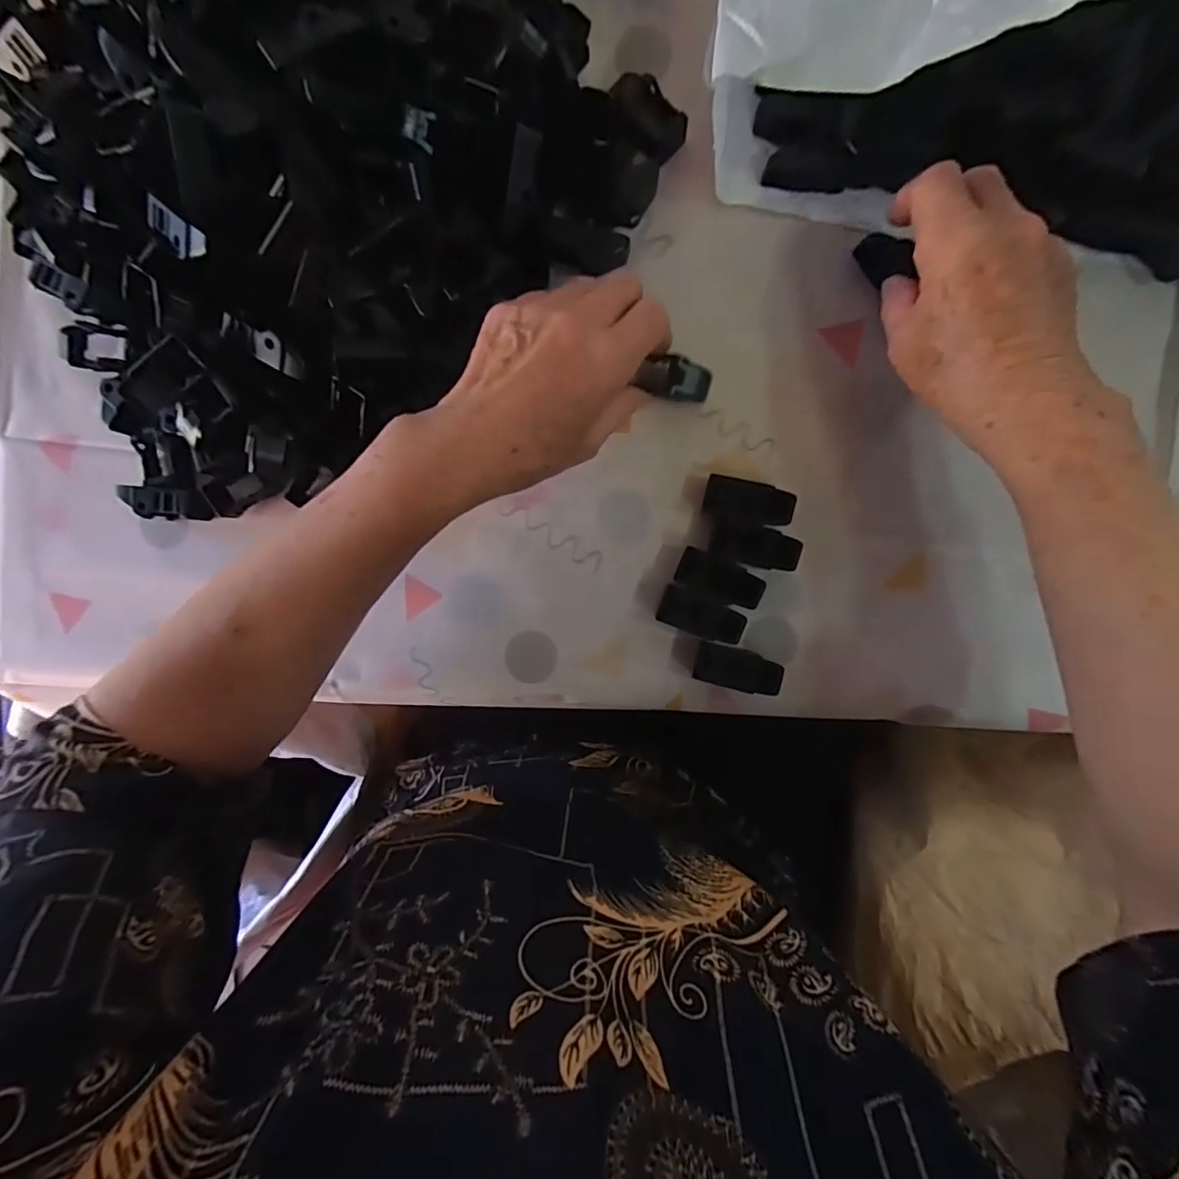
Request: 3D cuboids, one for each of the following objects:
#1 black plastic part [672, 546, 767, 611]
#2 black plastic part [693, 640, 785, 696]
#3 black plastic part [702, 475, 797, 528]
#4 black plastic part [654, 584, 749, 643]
[{"bbox_3d":[0.076,-0.006,0.322,0.049,0.018,0.024,23,95,1],"label":"black plastic part"},{"bbox_3d":[0.087,0.046,0.323,0.049,0.020,0.023,14,95,2],"label":"black plastic part"},{"bbox_3d":[0.092,-0.050,0.318,0.049,0.017,0.025,10,95,2],"label":"black plastic part"},{"bbox_3d":[0.066,0.015,0.324,0.049,0.018,0.024,23,95,1],"label":"black plastic part"}]

